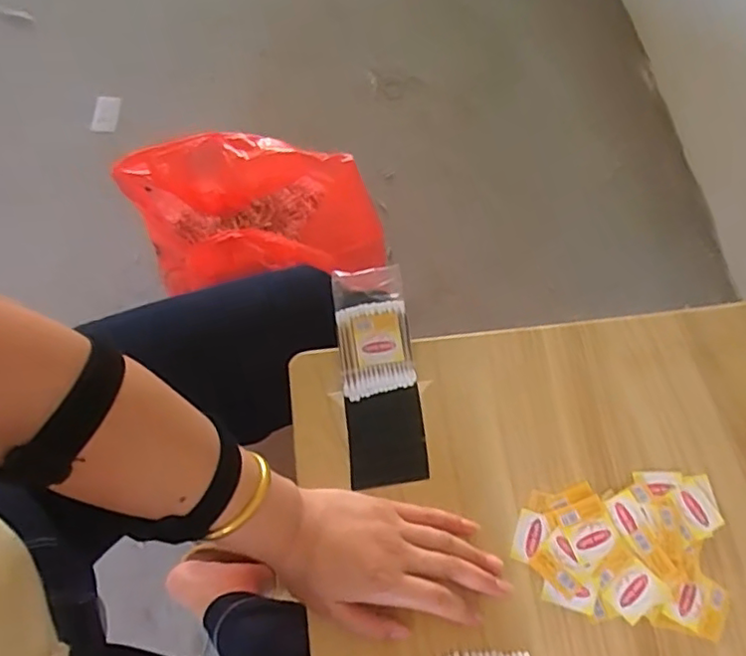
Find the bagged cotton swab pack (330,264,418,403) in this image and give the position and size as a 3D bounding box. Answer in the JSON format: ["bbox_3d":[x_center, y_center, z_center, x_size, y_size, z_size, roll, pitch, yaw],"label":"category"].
[{"bbox_3d":[0.000,0.004,0.530,0.061,0.027,0.110,-8,66,0],"label":"bagged cotton swab pack"}]

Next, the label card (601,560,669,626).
[{"bbox_3d":[0.195,0.197,0.454,0.041,0.004,0.030,-35,69,-12],"label":"label card"}]

